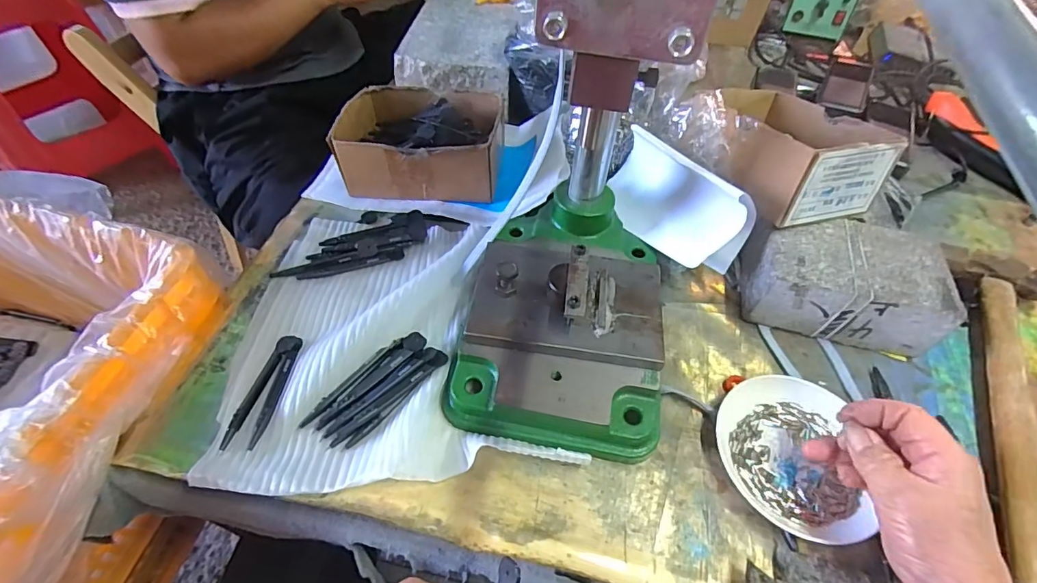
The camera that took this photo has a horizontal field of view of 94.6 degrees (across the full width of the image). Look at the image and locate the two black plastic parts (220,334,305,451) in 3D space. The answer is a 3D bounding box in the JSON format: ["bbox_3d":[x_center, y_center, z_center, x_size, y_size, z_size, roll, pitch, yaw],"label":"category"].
[{"bbox_3d":[-0.196,0.074,0.368,0.026,0.005,0.097,5,46,-1],"label":"two black plastic parts"}]

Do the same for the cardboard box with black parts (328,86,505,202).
[{"bbox_3d":[-0.103,-0.161,0.529,0.163,0.076,0.130,8,49,2],"label":"cardboard box with black parts"}]

